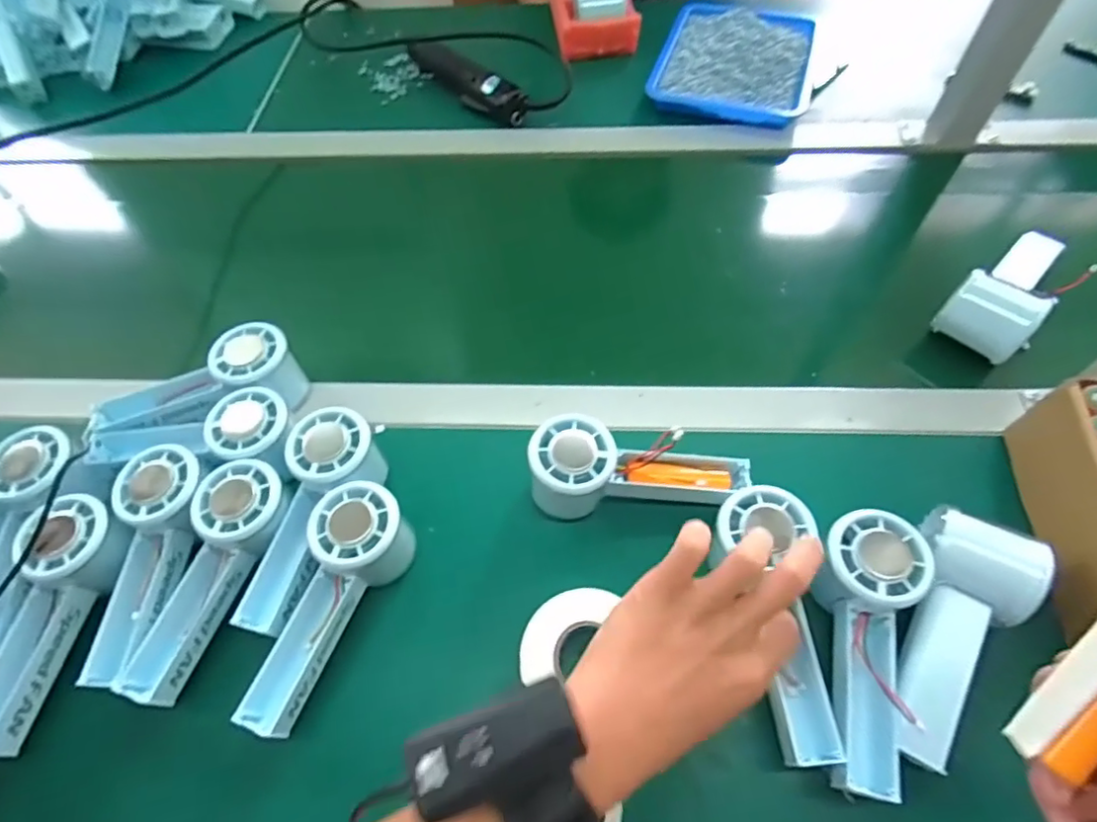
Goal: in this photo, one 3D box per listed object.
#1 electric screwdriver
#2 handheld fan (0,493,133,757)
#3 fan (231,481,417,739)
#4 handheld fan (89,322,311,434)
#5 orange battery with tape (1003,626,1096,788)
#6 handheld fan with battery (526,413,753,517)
[{"bbox_3d":[-0.104,-0.398,0.699,0.041,0.040,0.206,-38,64,-17],"label":"electric screwdriver"},{"bbox_3d":[-0.322,0.132,0.373,0.062,0.034,0.149,7,73,8],"label":"handheld fan"},{"bbox_3d":[-0.142,0.125,0.374,0.056,0.066,0.152,19,63,15],"label":"fan"},{"bbox_3d":[-0.275,-0.019,0.463,0.147,0.055,0.058,-12,59,-3],"label":"handheld fan"},{"bbox_3d":[0.220,0.113,0.234,0.020,0.017,0.072,40,95,23],"label":"orange battery with tape"},{"bbox_3d":[0.061,0.043,0.414,0.156,0.062,0.056,4,59,-9],"label":"handheld fan with battery"}]

